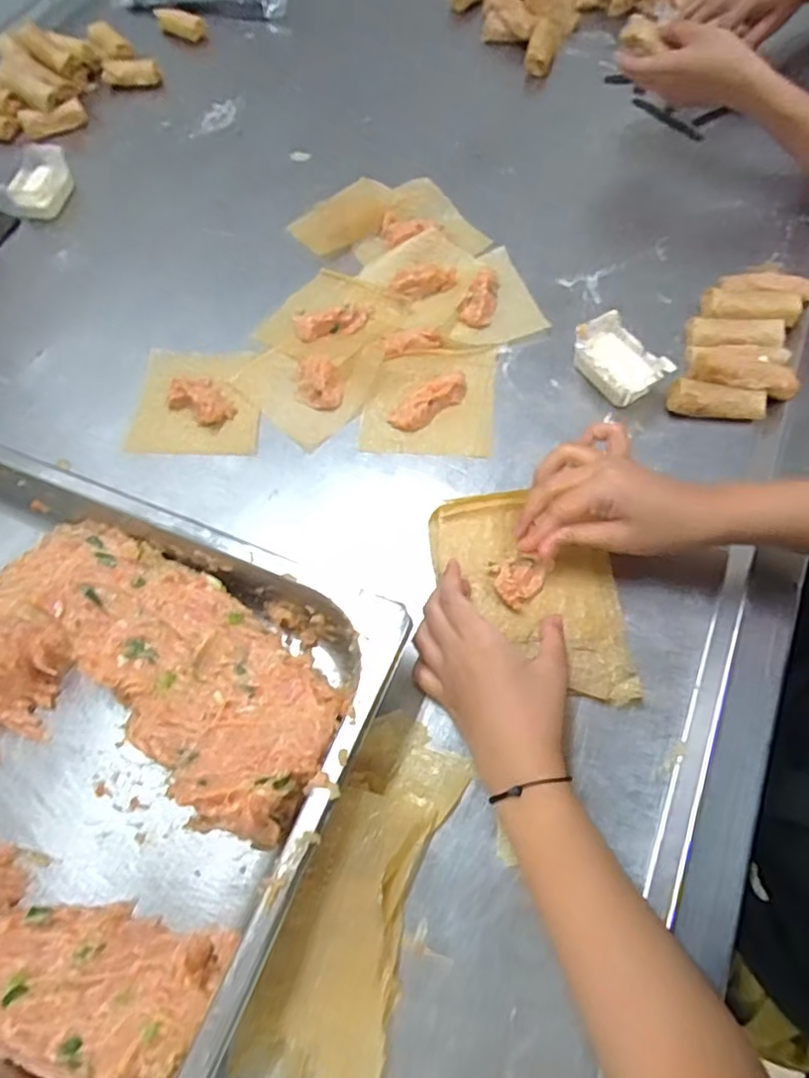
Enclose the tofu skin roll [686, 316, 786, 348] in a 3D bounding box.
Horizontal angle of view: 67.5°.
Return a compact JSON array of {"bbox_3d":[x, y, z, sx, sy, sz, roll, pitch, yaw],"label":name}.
[{"bbox_3d":[0.294,-0.180,0.542,0.078,0.025,0.036,11,65,8],"label":"tofu skin roll"}]

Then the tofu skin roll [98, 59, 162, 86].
[{"bbox_3d":[-0.349,-0.594,0.772,0.076,0.024,0.026,7,65,7],"label":"tofu skin roll"}]

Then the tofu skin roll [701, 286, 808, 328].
[{"bbox_3d":[0.314,-0.207,0.553,0.085,0.023,0.035,8,65,7],"label":"tofu skin roll"}]

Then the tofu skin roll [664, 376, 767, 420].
[{"bbox_3d":[0.263,-0.116,0.514,0.076,0.024,0.026,8,65,7],"label":"tofu skin roll"}]

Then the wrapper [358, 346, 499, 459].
[{"bbox_3d":[0.023,-0.128,0.537,0.112,0.016,0.113,4,65,5],"label":"wrapper"}]

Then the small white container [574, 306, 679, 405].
[{"bbox_3d":[0.182,-0.151,0.524,0.054,0.039,0.085,-30,66,-11],"label":"small white container"}]

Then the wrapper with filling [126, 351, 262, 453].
[{"bbox_3d":[-0.187,-0.132,0.548,0.114,0.016,0.117,-1,64,3],"label":"wrapper with filling"}]

